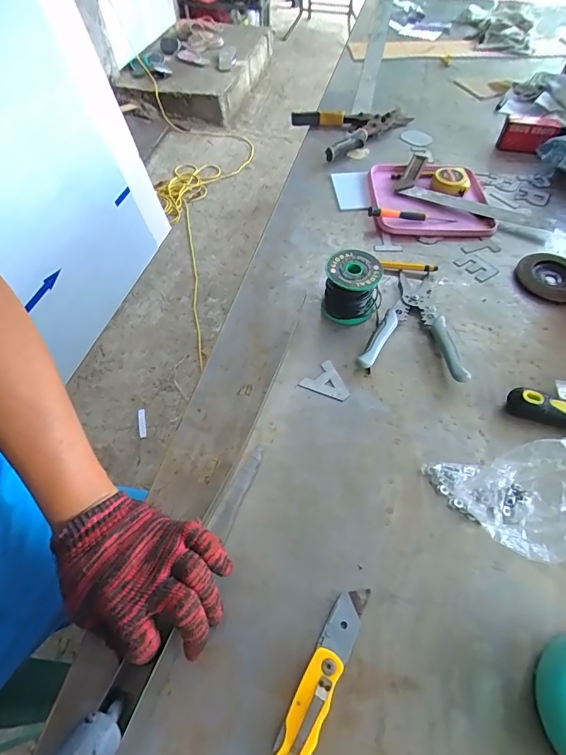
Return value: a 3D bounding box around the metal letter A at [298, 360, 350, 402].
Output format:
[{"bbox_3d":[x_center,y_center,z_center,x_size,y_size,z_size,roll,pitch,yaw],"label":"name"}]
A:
[{"bbox_3d":[0.055,0.009,0.498,0.049,0.004,0.053,-39,64,-24],"label":"metal letter A"}]

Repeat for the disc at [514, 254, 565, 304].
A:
[{"bbox_3d":[0.388,-0.145,0.603,0.095,0.012,0.095,0,55,0],"label":"disc"}]

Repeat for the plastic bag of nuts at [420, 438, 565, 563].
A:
[{"bbox_3d":[0.186,0.106,0.355,0.118,0.134,0.088,30,60,19],"label":"plastic bag of nuts"}]

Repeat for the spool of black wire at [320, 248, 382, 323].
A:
[{"bbox_3d":[0.091,-0.116,0.546,0.074,0.073,0.065,23,58,15],"label":"spool of black wire"}]

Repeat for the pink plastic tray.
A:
[{"bbox_3d":[0.243,-0.300,0.697,0.196,0.035,0.185,1,55,0],"label":"pink plastic tray"}]

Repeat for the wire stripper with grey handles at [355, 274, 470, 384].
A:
[{"bbox_3d":[0.170,-0.078,0.547,0.124,0.029,0.181,9,56,6],"label":"wire stripper with grey handles"}]

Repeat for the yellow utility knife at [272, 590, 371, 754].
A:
[{"bbox_3d":[0.031,0.237,0.332,0.029,0.016,0.142,23,58,15],"label":"yellow utility knife"}]

